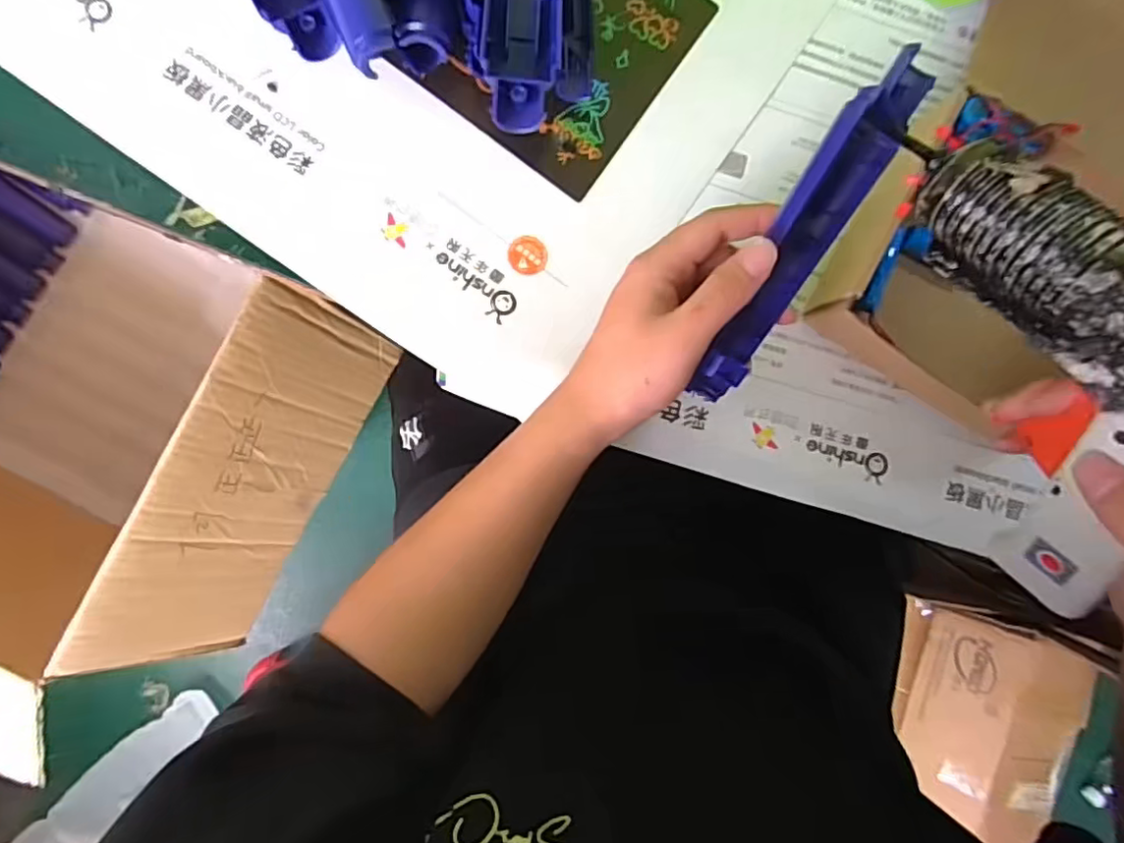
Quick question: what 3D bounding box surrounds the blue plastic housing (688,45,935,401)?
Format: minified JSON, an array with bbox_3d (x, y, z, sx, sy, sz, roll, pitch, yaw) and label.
[{"bbox_3d":[0.113,-0.083,0.285,0.034,0.029,0.168,26,109,-4],"label":"blue plastic housing"}]

